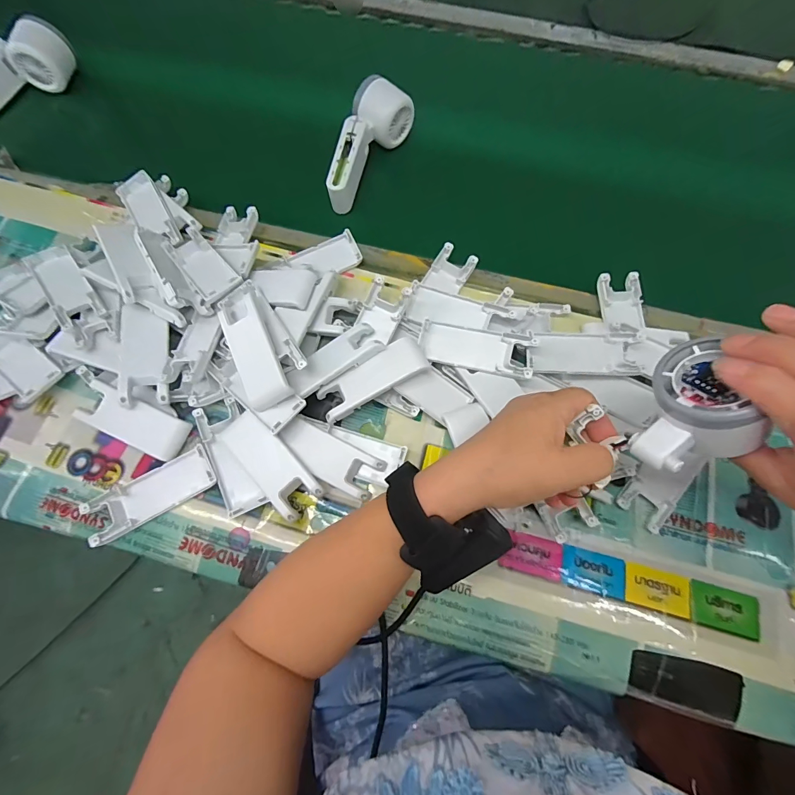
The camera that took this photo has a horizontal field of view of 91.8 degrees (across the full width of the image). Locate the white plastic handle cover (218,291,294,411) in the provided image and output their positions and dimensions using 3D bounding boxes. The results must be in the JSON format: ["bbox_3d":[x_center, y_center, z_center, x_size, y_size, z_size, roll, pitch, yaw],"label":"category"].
[{"bbox_3d":[-0.125,-0.040,0.335,0.038,0.017,0.099,-19,85,-8],"label":"white plastic handle cover"}]

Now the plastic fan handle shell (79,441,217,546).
[{"bbox_3d":[-0.211,0.083,0.333,0.103,0.013,0.040,-28,73,-11],"label":"plastic fan handle shell"}]

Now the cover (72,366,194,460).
[{"bbox_3d":[-0.252,0.014,0.349,0.120,0.022,0.043,24,72,8],"label":"cover"}]

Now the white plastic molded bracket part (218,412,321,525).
[{"bbox_3d":[-0.111,0.054,0.334,0.038,0.014,0.103,-40,76,-14],"label":"white plastic molded bracket part"}]

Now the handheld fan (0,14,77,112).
[{"bbox_3d":[-0.490,-0.415,0.484,0.157,0.054,0.063,-30,73,-11],"label":"handheld fan"}]

